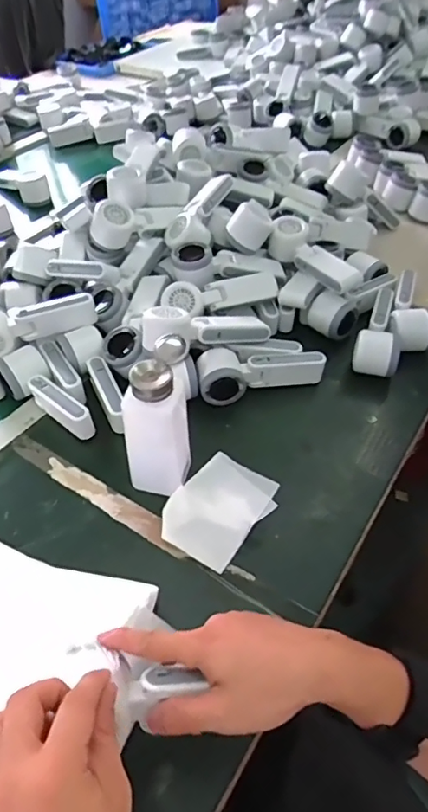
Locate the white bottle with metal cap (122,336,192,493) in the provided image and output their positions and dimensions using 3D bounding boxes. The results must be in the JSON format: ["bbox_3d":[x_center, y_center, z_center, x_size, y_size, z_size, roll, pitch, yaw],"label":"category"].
[{"bbox_3d":[-0.058,0.016,0.541,0.059,0.180,0.071,5,50,3],"label":"white bottle with metal cap"}]

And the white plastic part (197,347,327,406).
[{"bbox_3d":[0.057,-0.052,0.688,0.163,0.044,0.070,-16,51,-14],"label":"white plastic part"}]

